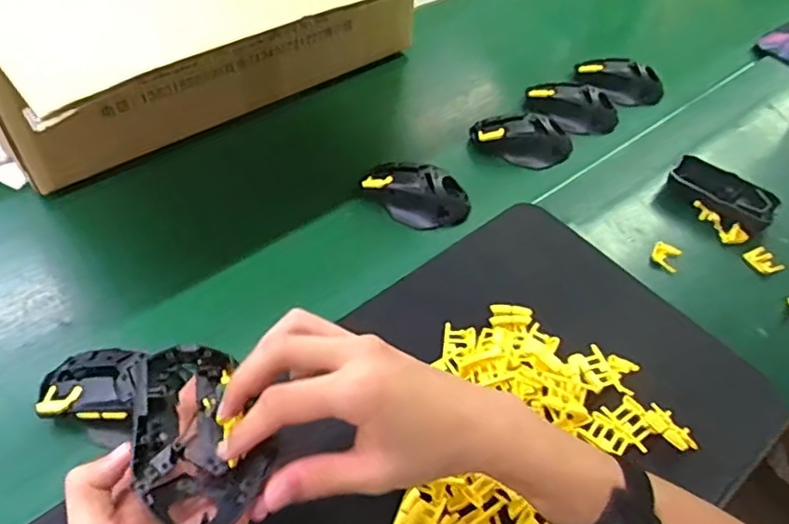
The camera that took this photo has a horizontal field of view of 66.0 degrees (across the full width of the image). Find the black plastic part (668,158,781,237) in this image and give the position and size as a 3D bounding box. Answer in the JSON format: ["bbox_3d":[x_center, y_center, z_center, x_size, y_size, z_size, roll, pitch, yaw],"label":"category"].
[{"bbox_3d":[0.351,-0.070,0.652,0.104,0.033,0.057,35,54,24],"label":"black plastic part"}]

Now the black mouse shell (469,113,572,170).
[{"bbox_3d":[0.147,-0.142,0.701,0.111,0.048,0.053,20,50,13],"label":"black mouse shell"}]

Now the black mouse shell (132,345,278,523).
[{"bbox_3d":[-0.113,0.102,0.351,0.067,0.043,0.105,-21,53,-22],"label":"black mouse shell"}]

